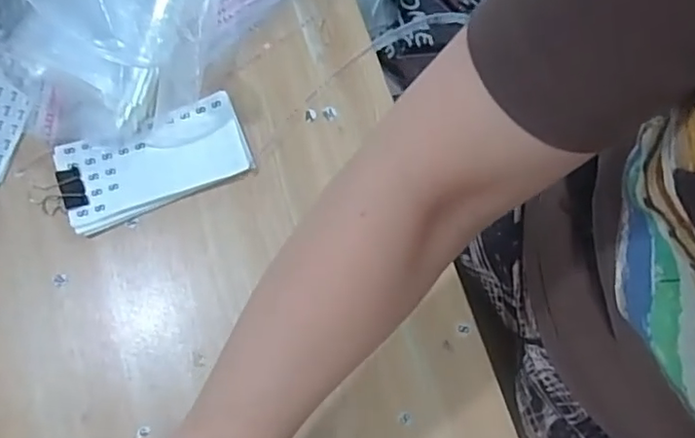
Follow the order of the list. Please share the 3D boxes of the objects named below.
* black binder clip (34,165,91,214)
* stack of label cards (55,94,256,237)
[{"bbox_3d":[-0.220,-0.020,0.457,0.036,0.022,0.032,-21,75,-4],"label":"black binder clip"},{"bbox_3d":[-0.150,-0.045,0.465,0.141,0.015,0.071,-21,75,-5],"label":"stack of label cards"}]

